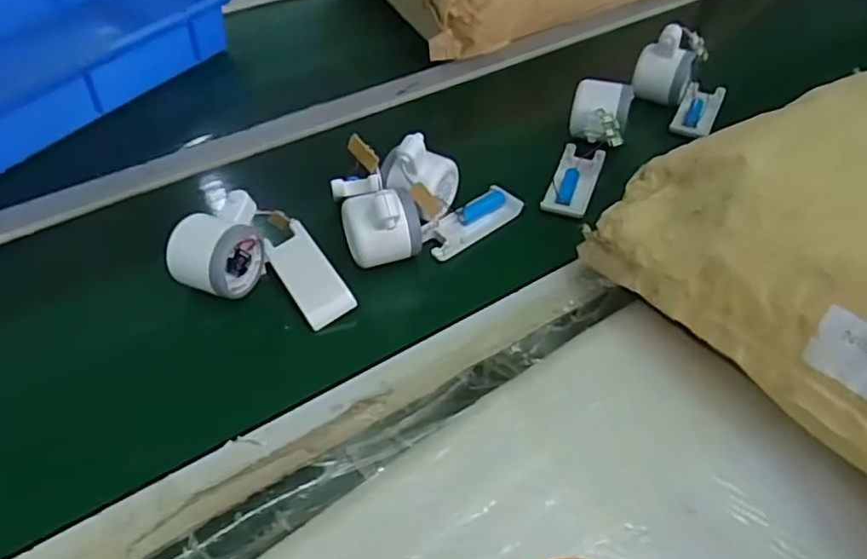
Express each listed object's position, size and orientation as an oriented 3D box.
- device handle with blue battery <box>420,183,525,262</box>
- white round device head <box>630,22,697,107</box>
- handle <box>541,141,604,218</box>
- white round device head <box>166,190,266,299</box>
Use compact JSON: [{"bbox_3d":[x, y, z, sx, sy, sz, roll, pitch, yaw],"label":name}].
[{"bbox_3d":[0.033,-0.052,0.560,0.101,0.012,0.041,-30,53,-27],"label":"device handle with blue battery"},{"bbox_3d":[0.248,-0.228,0.678,0.058,0.076,0.045,18,48,16],"label":"white round device head"},{"bbox_3d":[0.133,-0.094,0.600,0.040,0.009,0.107,16,47,14],"label":"handle"},{"bbox_3d":[-0.167,-0.021,0.507,0.055,0.065,0.075,27,51,23],"label":"white round device head"}]

